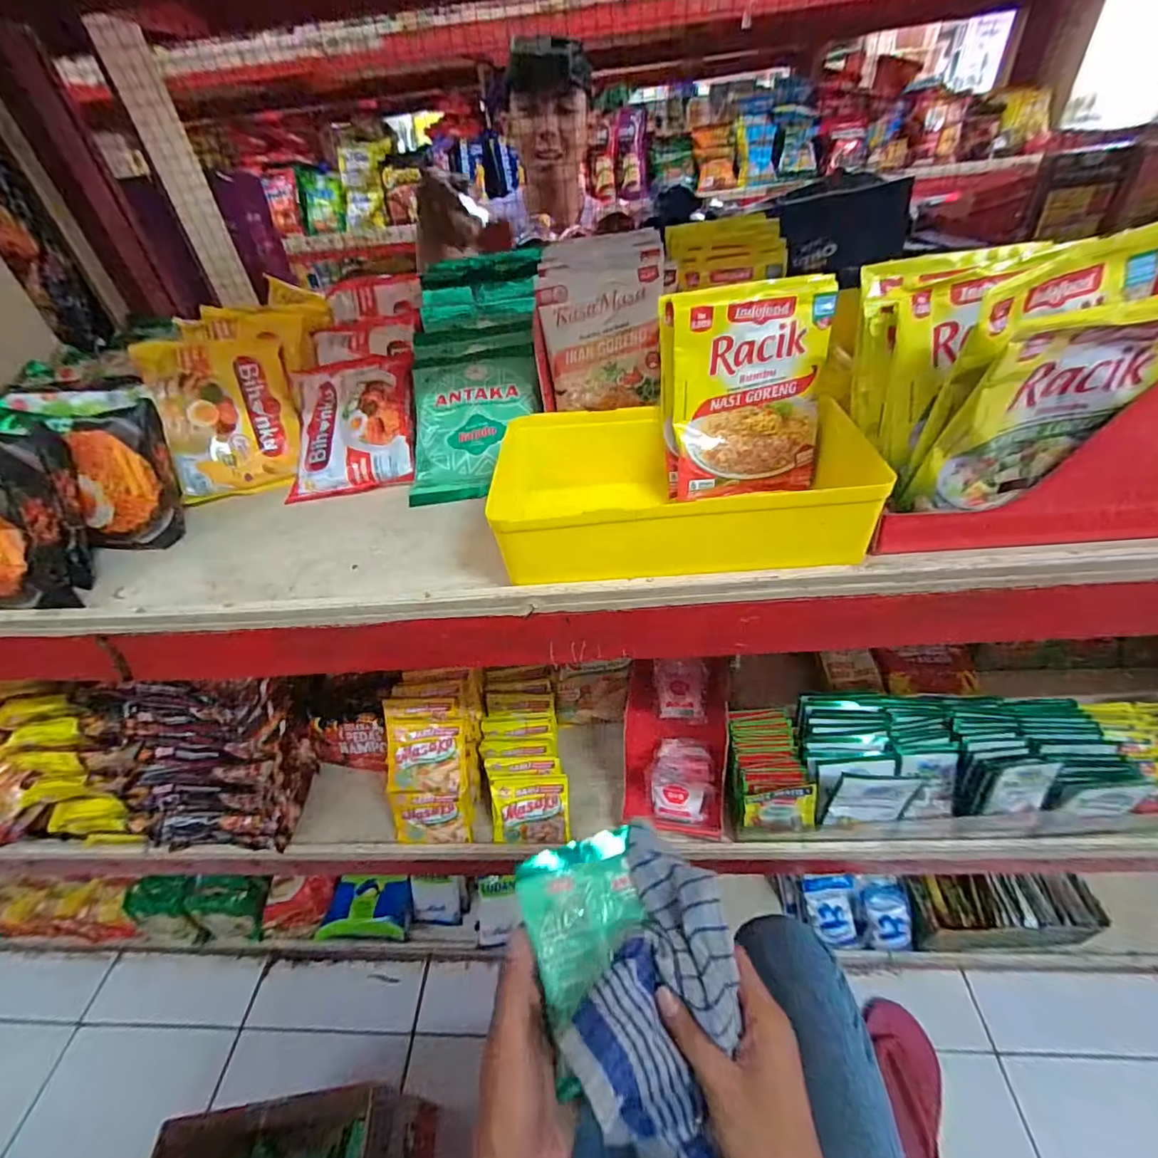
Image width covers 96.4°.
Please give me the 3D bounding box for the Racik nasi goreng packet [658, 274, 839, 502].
[{"bbox_3d":[0.108,-0.121,0.343,0.102,0.129,0.016,-7,24,3],"label":"Racik nasi goreng packet"}]

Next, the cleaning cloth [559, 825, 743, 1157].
[{"bbox_3d":[0.056,0.302,0.373,0.103,0.129,0.209,0,42,9],"label":"cleaning cloth"}]

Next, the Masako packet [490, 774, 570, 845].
[{"bbox_3d":[-0.054,0.261,0.586,0.086,0.008,0.072,-3,84,3],"label":"Masako packet"}]

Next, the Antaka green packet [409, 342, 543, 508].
[{"bbox_3d":[-0.088,-0.143,0.439,0.110,0.014,0.162,-8,71,7],"label":"Antaka green packet"}]

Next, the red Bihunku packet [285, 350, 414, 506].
[{"bbox_3d":[-0.200,-0.137,0.457,0.111,0.028,0.128,-8,77,3],"label":"red Bihunku packet"}]

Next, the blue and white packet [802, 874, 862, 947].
[{"bbox_3d":[0.401,0.526,0.821,0.078,0.032,0.113,-7,80,4],"label":"blue and white packet"}]

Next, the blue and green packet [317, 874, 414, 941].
[{"bbox_3d":[-0.357,0.563,0.885,0.135,0.060,0.086,-4,42,4],"label":"blue and green packet"}]

